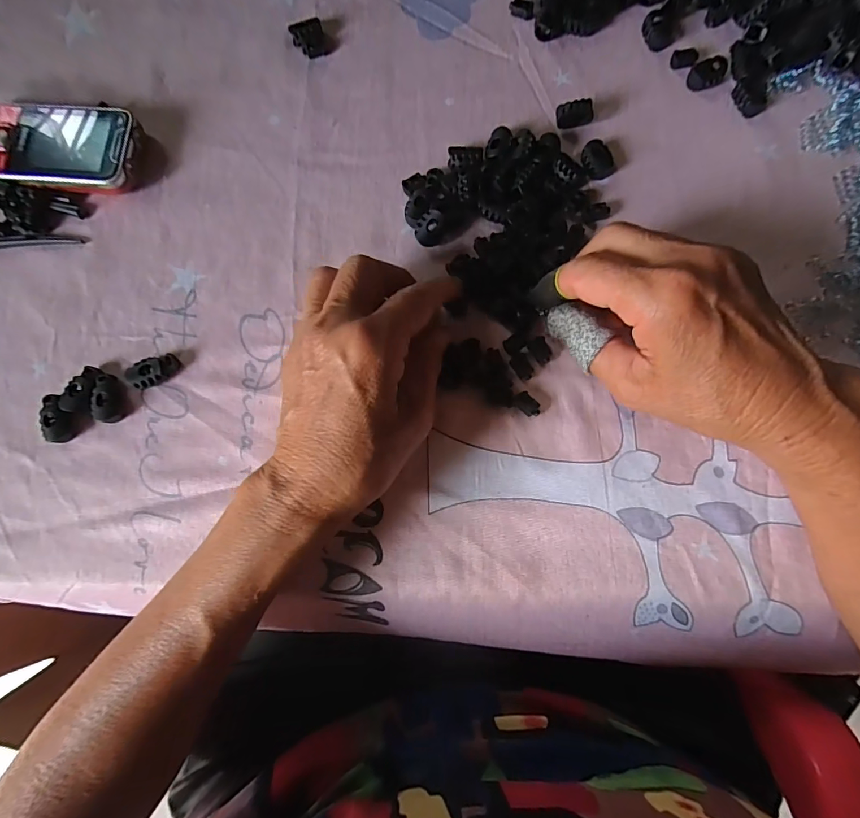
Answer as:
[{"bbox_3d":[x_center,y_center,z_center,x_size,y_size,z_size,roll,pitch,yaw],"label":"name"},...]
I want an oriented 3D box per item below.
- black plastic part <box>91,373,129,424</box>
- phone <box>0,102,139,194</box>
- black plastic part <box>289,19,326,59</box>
[{"bbox_3d":[-0.190,-0.007,0.262,0.017,0.007,0.029,-1,81,3],"label":"black plastic part"},{"bbox_3d":[-0.250,-0.170,0.288,0.118,0.019,0.056,4,81,4],"label":"phone"},{"bbox_3d":[-0.082,-0.249,0.298,0.021,0.010,0.018,-15,81,1],"label":"black plastic part"}]

